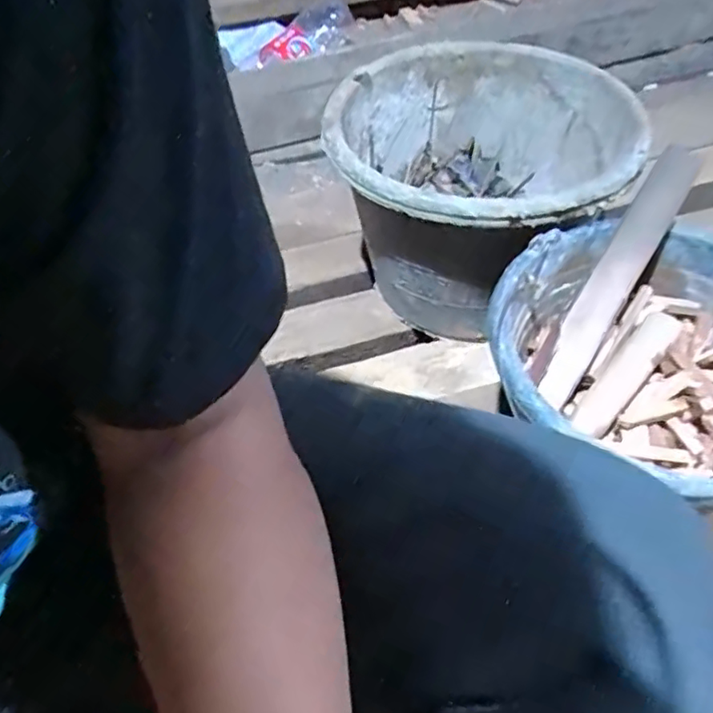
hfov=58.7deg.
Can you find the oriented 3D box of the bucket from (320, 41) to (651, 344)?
[{"bbox_3d":[0.116,-0.169,0.636,0.261,0.196,0.305,19,54,13],"label":"bucket"}]

